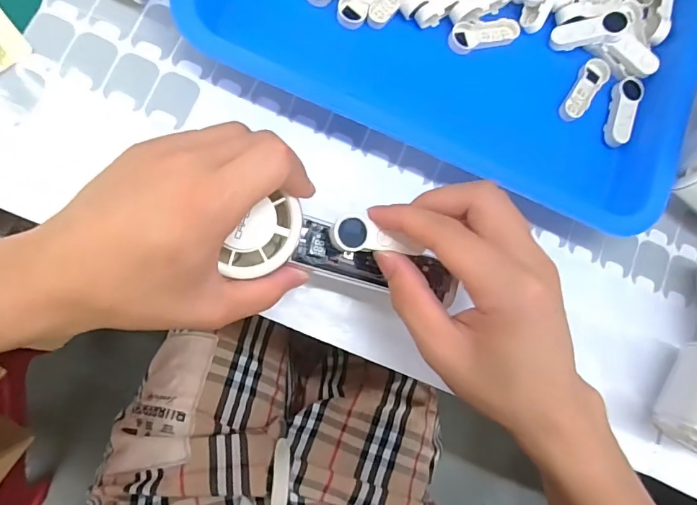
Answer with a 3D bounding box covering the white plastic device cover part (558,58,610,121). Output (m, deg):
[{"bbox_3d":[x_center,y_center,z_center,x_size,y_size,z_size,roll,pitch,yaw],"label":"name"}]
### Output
[{"bbox_3d":[0.169,-0.115,0.332,0.017,0.008,0.051,33,78,-5],"label":"white plastic device cover part"}]

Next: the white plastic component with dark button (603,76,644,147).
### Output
[{"bbox_3d":[0.195,-0.101,0.331,0.019,0.013,0.053,24,79,-7],"label":"white plastic component with dark button"}]

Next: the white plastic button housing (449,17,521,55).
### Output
[{"bbox_3d":[0.094,-0.151,0.323,0.051,0.006,0.020,-15,86,-12],"label":"white plastic button housing"}]

